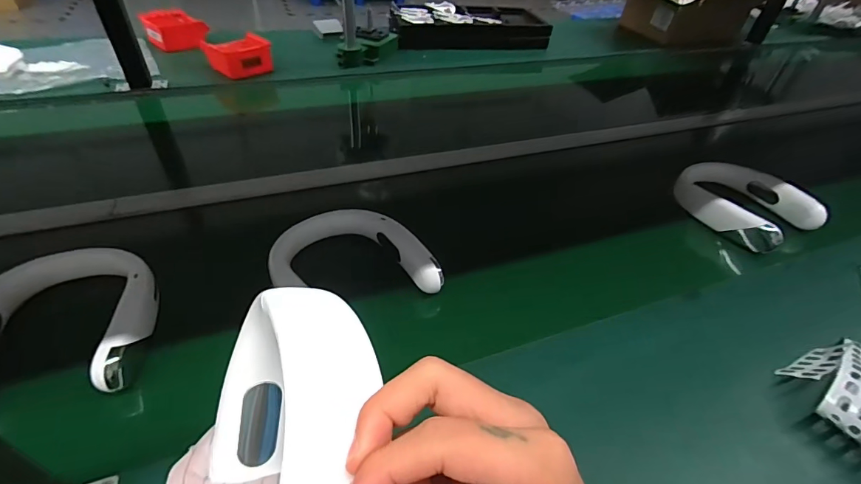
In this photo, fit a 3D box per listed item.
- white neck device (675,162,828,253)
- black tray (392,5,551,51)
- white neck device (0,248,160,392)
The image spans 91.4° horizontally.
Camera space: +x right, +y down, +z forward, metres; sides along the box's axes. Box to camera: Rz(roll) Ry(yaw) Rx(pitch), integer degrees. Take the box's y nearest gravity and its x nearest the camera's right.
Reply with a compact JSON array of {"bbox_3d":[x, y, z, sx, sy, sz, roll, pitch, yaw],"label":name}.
[{"bbox_3d":[0.554,-0.076,0.751,0.175,0.063,0.204,-16,47,-21],"label":"white neck device"},{"bbox_3d":[0.120,-0.709,1.389,0.511,0.075,0.248,-8,45,-14],"label":"black tray"},{"bbox_3d":[-0.407,0.082,0.466,0.175,0.040,0.180,-3,44,-9],"label":"white neck device"}]

